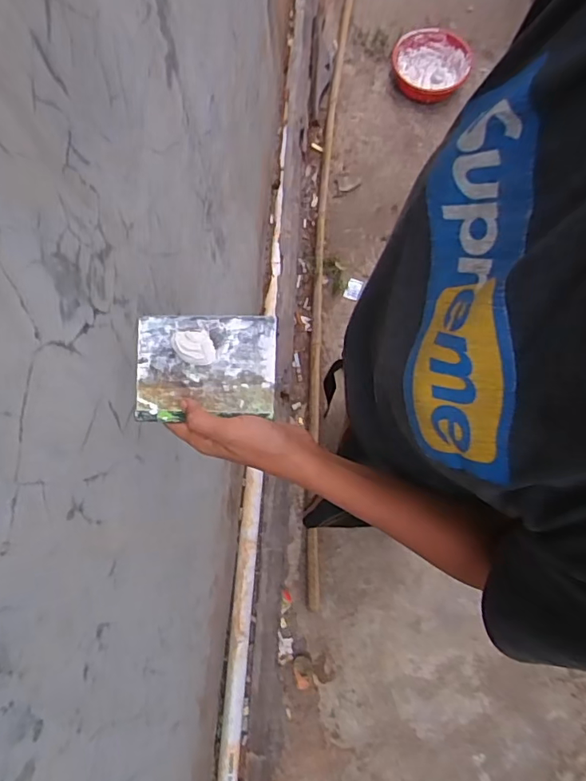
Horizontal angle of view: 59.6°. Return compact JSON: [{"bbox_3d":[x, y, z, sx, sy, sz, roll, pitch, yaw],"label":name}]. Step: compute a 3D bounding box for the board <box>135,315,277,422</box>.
[{"bbox_3d":[-0.074,-0.019,0.429,0.118,0.009,0.087,1,89,5],"label":"board"}]

